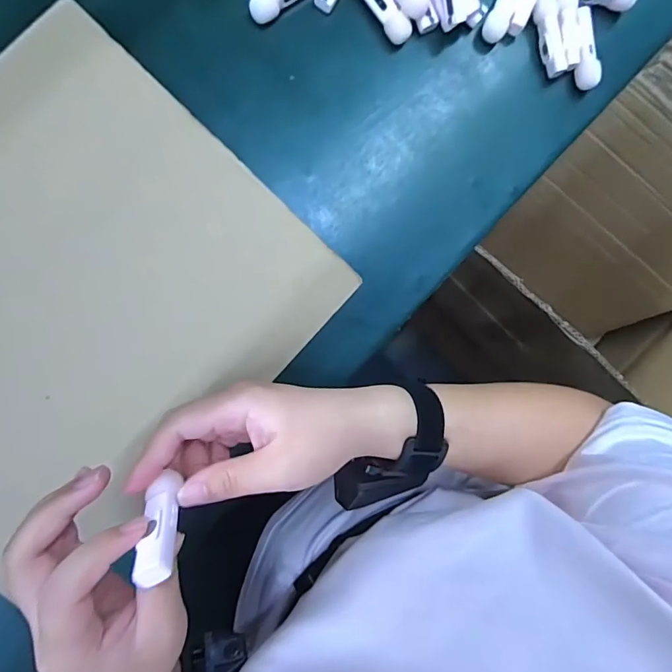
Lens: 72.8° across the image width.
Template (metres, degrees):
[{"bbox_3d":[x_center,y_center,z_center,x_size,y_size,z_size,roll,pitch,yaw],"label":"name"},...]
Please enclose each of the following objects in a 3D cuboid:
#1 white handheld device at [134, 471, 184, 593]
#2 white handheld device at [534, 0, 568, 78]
[{"bbox_3d":[-0.090,0.095,0.231,0.019,0.057,0.008,-7,126,-6],"label":"white handheld device"},{"bbox_3d":[0.184,-0.258,0.393,0.018,0.015,0.062,-16,92,-6],"label":"white handheld device"}]

